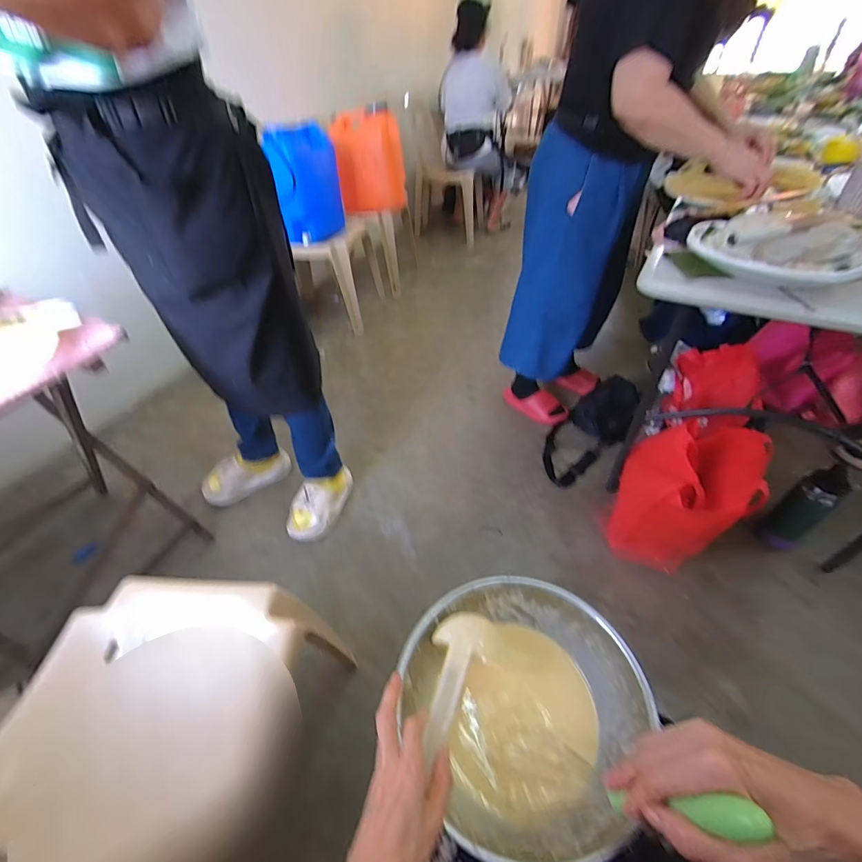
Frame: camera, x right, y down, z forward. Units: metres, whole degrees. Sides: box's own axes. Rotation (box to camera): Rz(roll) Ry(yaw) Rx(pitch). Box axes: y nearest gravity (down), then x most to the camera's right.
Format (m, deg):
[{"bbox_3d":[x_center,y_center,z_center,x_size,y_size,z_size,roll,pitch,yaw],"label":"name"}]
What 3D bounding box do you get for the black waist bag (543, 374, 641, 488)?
[{"bbox_3d":[0.572,-0.026,1.484,0.255,0.118,0.522,28,52,28],"label":"black waist bag"}]

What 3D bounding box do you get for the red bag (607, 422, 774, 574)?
[{"bbox_3d":[0.657,0.171,1.085,0.274,0.395,0.226,21,49,27],"label":"red bag"}]

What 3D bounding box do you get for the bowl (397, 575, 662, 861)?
[{"bbox_3d":[0.102,0.291,0.444,0.229,0.105,0.245,-3,43,3],"label":"bowl"}]

